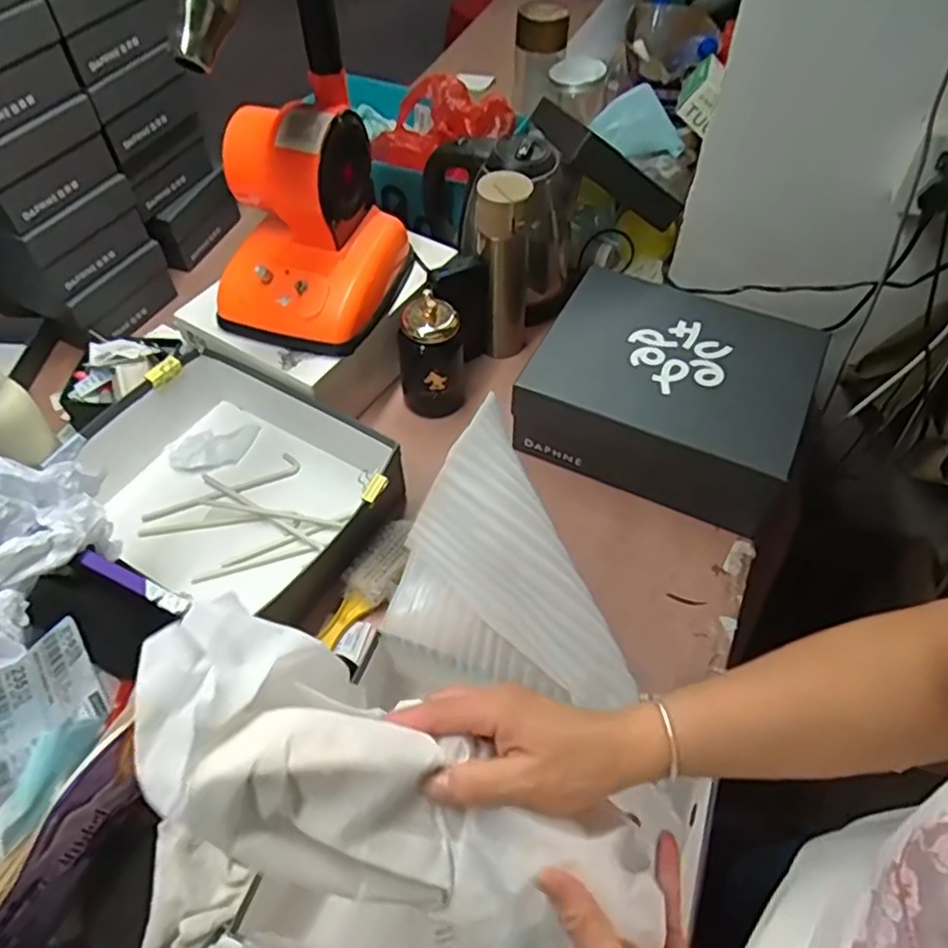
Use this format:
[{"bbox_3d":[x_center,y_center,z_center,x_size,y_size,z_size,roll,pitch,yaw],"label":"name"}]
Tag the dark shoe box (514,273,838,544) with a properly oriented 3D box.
[{"bbox_3d":[0.230,-0.098,0.816,0.294,0.118,0.247,22,57,15],"label":"dark shoe box"}]

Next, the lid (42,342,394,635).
[{"bbox_3d":[-0.272,0.023,0.769,0.337,0.108,0.257,26,58,18],"label":"lid"}]

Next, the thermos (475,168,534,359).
[{"bbox_3d":[0.037,-0.249,0.873,0.068,0.256,0.059,0,54,0],"label":"thermos"}]

